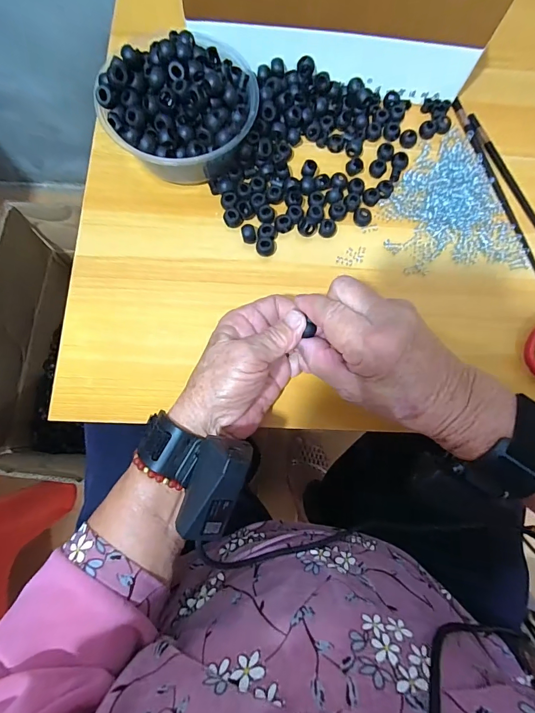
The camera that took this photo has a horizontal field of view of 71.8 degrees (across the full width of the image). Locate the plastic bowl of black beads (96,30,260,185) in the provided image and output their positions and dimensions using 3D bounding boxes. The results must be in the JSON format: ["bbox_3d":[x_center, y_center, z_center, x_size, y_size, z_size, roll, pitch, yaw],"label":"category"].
[{"bbox_3d":[-0.078,-0.231,0.348,0.143,0.063,0.127,-26,80,-8],"label":"plastic bowl of black beads"}]

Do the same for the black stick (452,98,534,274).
[{"bbox_3d":[0.243,-0.175,0.390,0.012,0.011,0.228,-15,81,-5],"label":"black stick"}]

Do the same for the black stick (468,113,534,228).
[{"bbox_3d":[0.271,-0.159,0.386,0.012,0.007,0.231,-23,82,-6],"label":"black stick"}]

